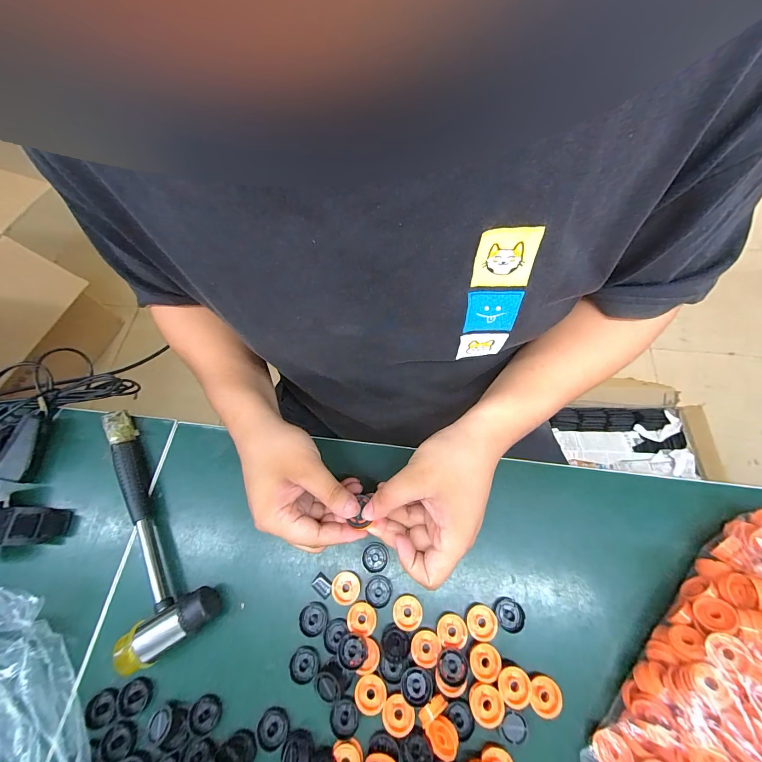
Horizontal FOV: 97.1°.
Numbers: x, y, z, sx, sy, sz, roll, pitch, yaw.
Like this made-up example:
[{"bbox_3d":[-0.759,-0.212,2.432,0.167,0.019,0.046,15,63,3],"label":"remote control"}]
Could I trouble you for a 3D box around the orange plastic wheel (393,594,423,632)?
[{"bbox_3d":[0.024,0.209,0.304,0.026,0.005,0.026,-1,66,3],"label":"orange plastic wheel"}]

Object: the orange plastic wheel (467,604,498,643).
[{"bbox_3d":[0.089,0.213,0.297,0.025,0.009,0.025,-1,66,3],"label":"orange plastic wheel"}]

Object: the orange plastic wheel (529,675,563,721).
[{"bbox_3d":[0.133,0.256,0.272,0.026,0.008,0.026,-1,66,3],"label":"orange plastic wheel"}]

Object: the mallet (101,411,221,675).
[{"bbox_3d":[-0.245,0.138,0.337,0.080,0.033,0.242,-33,68,-11],"label":"mallet"}]

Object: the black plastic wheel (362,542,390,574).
[{"bbox_3d":[-0.005,0.171,0.326,0.025,0.004,0.025,-1,66,3],"label":"black plastic wheel"}]

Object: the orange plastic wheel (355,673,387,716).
[{"bbox_3d":[-0.009,0.261,0.279,0.025,0.004,0.026,-1,66,3],"label":"orange plastic wheel"}]

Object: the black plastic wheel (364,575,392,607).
[{"bbox_3d":[-0.002,0.197,0.314,0.024,0.005,0.024,-1,66,3],"label":"black plastic wheel"}]

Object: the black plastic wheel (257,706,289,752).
[{"bbox_3d":[-0.090,0.287,0.278,0.024,0.006,0.025,-1,66,3],"label":"black plastic wheel"}]

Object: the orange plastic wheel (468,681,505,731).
[{"bbox_3d":[0.084,0.260,0.271,0.026,0.010,0.027,-1,66,3],"label":"orange plastic wheel"}]

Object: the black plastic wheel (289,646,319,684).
[{"bbox_3d":[-0.067,0.247,0.293,0.025,0.006,0.025,-1,66,3],"label":"black plastic wheel"}]

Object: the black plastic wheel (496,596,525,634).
[{"bbox_3d":[0.115,0.209,0.300,0.025,0.005,0.024,39,73,18],"label":"black plastic wheel"}]

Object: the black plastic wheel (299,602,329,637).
[{"bbox_3d":[-0.062,0.218,0.308,0.025,0.004,0.024,-1,66,3],"label":"black plastic wheel"}]

